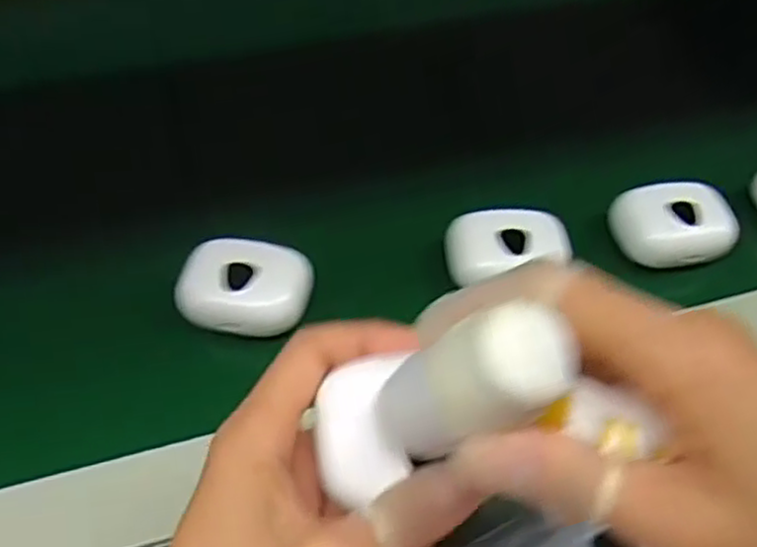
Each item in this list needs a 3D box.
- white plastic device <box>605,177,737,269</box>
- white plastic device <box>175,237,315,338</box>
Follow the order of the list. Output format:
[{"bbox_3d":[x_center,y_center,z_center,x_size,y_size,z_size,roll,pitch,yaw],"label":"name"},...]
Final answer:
[{"bbox_3d":[0.156,-0.028,0.380,0.056,0.018,0.045,-12,49,-9],"label":"white plastic device"},{"bbox_3d":[-0.064,0.006,0.346,0.060,0.023,0.045,5,49,3],"label":"white plastic device"}]

